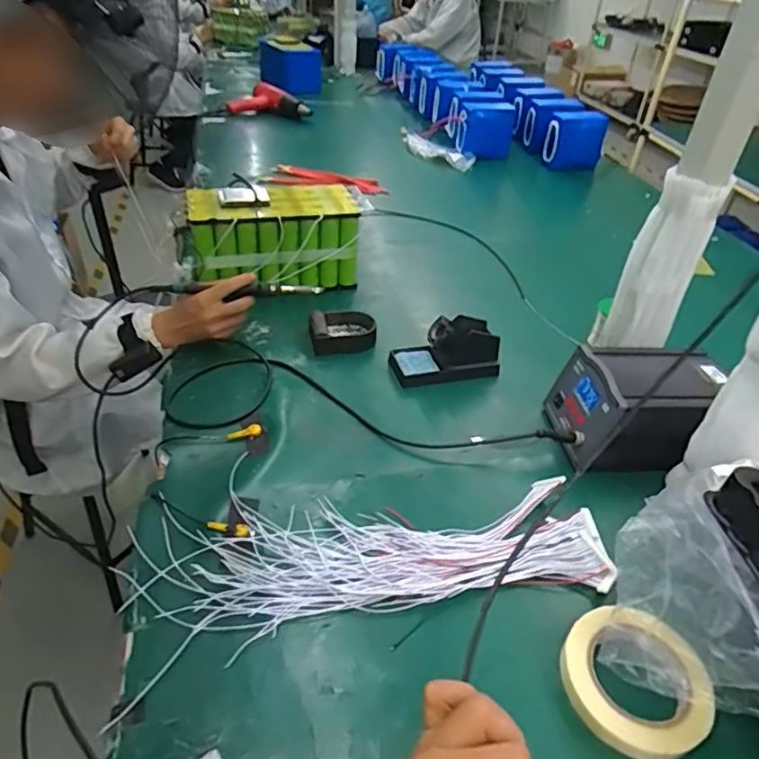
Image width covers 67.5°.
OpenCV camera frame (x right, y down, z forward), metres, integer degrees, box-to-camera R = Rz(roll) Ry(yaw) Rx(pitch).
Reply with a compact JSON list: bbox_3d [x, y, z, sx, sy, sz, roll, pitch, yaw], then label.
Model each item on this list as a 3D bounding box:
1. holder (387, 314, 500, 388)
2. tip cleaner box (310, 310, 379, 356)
[{"bbox_3d":[0.096,-0.045,0.830,0.152,0.066,0.069,-7,40,-13],"label":"holder"},{"bbox_3d":[-0.057,-0.079,0.893,0.105,0.038,0.078,-2,39,-7],"label":"tip cleaner box"}]

